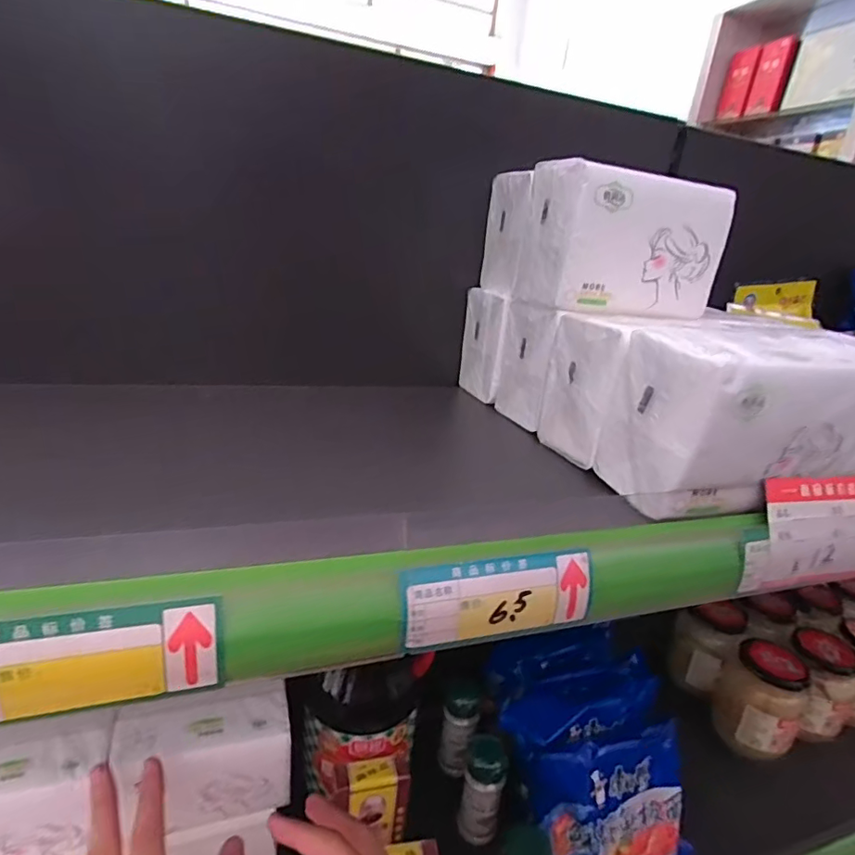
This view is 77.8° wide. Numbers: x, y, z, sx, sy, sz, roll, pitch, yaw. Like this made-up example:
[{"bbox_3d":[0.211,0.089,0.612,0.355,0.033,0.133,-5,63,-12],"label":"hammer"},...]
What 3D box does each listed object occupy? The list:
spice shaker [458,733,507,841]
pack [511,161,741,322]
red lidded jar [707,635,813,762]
[{"bbox_3d":[0.050,0.326,0.477,0.035,0.099,0.038,10,22,9],"label":"spice shaker"},{"bbox_3d":[0.133,-0.127,0.366,0.117,0.085,0.073,-2,23,-22],"label":"pack"},{"bbox_3d":[0.377,0.306,0.602,0.082,0.111,0.088,6,21,-2],"label":"red lidded jar"}]

